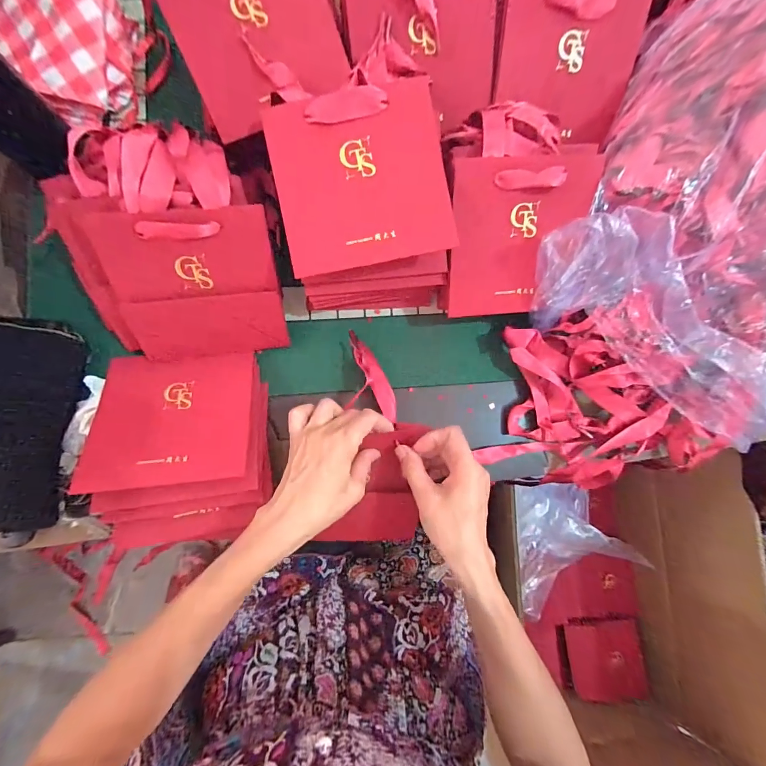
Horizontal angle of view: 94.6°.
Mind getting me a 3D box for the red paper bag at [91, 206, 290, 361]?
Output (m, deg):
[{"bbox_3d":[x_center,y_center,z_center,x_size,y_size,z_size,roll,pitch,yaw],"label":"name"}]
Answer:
[{"bbox_3d":[-0.168,-0.084,0.329,0.137,0.011,0.138,-7,128,-11],"label":"red paper bag"}]

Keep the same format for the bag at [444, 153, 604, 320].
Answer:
[{"bbox_3d":[0.131,-0.136,0.338,0.131,0.016,0.139,-4,116,-5],"label":"bag"}]

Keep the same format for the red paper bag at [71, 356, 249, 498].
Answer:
[{"bbox_3d":[-0.198,0.031,0.333,0.138,0.009,0.128,-4,61,-10],"label":"red paper bag"}]

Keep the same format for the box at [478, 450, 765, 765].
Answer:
[{"bbox_3d":[0.367,0.383,0.622,0.364,0.278,0.487,-6,84,-7],"label":"box"}]

